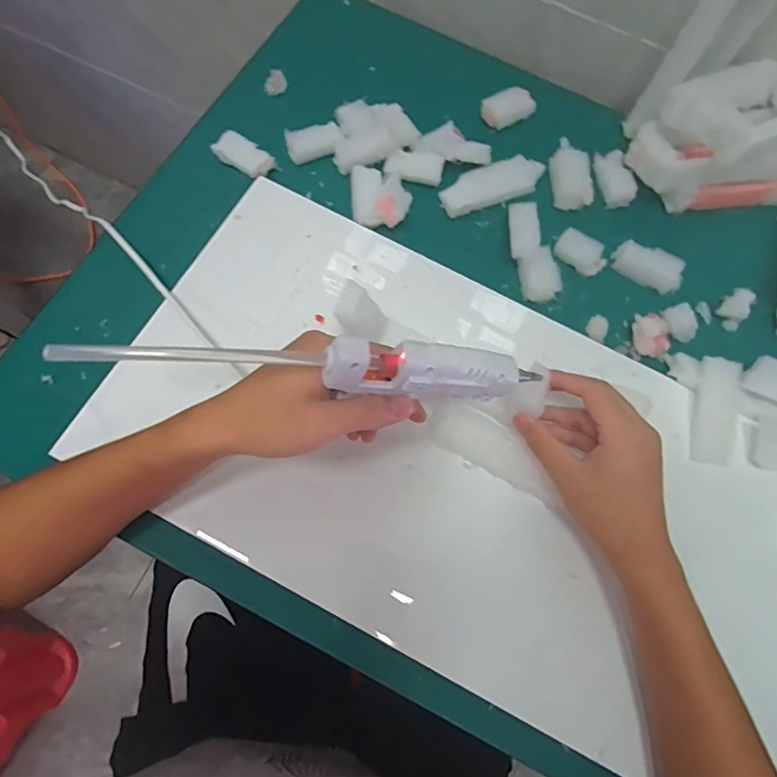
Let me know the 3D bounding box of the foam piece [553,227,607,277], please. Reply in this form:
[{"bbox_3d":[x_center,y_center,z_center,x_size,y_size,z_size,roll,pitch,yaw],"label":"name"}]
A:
[{"bbox_3d":[0.181,-0.127,0.467,0.047,0.015,0.028,31,73,5],"label":"foam piece"}]

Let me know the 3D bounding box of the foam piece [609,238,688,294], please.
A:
[{"bbox_3d":[0.245,-0.116,0.467,0.064,0.014,0.032,32,74,6],"label":"foam piece"}]

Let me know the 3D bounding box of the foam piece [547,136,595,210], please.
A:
[{"bbox_3d":[0.179,-0.210,0.489,0.038,0.020,0.064,1,73,-4],"label":"foam piece"}]

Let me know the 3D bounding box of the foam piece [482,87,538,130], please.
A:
[{"bbox_3d":[0.124,-0.291,0.518,0.054,0.020,0.033,-30,77,-12],"label":"foam piece"}]

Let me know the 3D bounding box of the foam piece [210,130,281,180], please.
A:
[{"bbox_3d":[-0.137,-0.222,0.473,0.056,0.011,0.031,34,74,6],"label":"foam piece"}]

